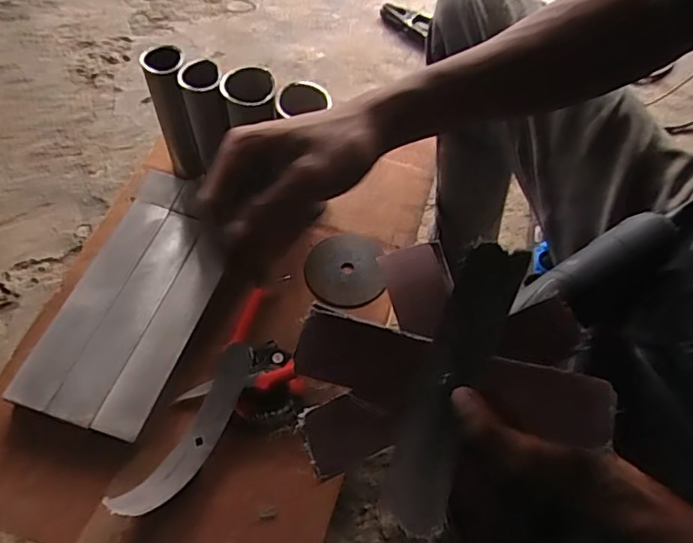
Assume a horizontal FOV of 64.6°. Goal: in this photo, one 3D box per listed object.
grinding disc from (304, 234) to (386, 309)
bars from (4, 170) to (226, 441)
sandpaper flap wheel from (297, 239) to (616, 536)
[{"bbox_3d":[-0.002,-0.002,0.672,0.094,0.012,0.098,2,60,-3],"label":"grinding disc"},{"bbox_3d":[-0.232,0.017,0.630,0.145,0.022,0.316,17,60,5],"label":"bars"},{"bbox_3d":[0.066,0.064,0.384,0.198,0.030,0.171,-20,62,-15],"label":"sandpaper flap wheel"}]

